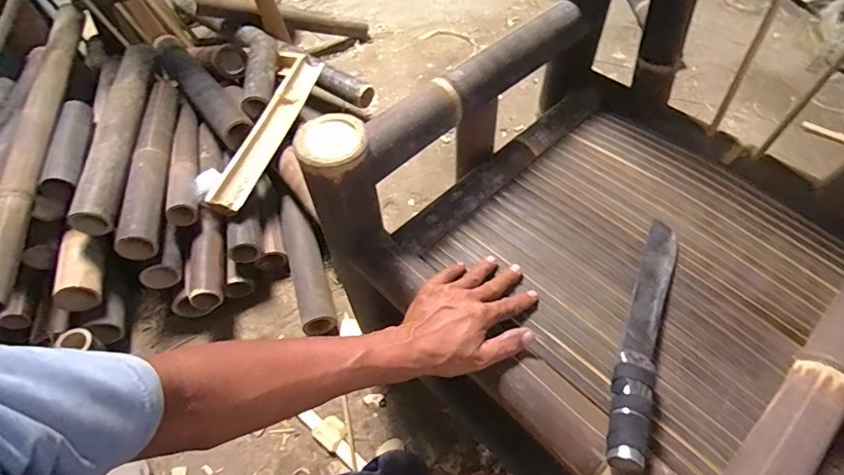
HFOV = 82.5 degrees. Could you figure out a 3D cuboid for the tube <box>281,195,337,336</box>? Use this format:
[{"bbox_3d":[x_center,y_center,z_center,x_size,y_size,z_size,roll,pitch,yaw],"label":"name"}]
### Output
[{"bbox_3d":[-0.236,0.047,0.954,0.065,0.049,0.311,-20,55,-11],"label":"tube"}]

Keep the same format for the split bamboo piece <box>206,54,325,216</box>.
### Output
[{"bbox_3d":[-0.329,-0.237,1.048,0.070,0.067,0.465,12,55,12],"label":"split bamboo piece"}]

